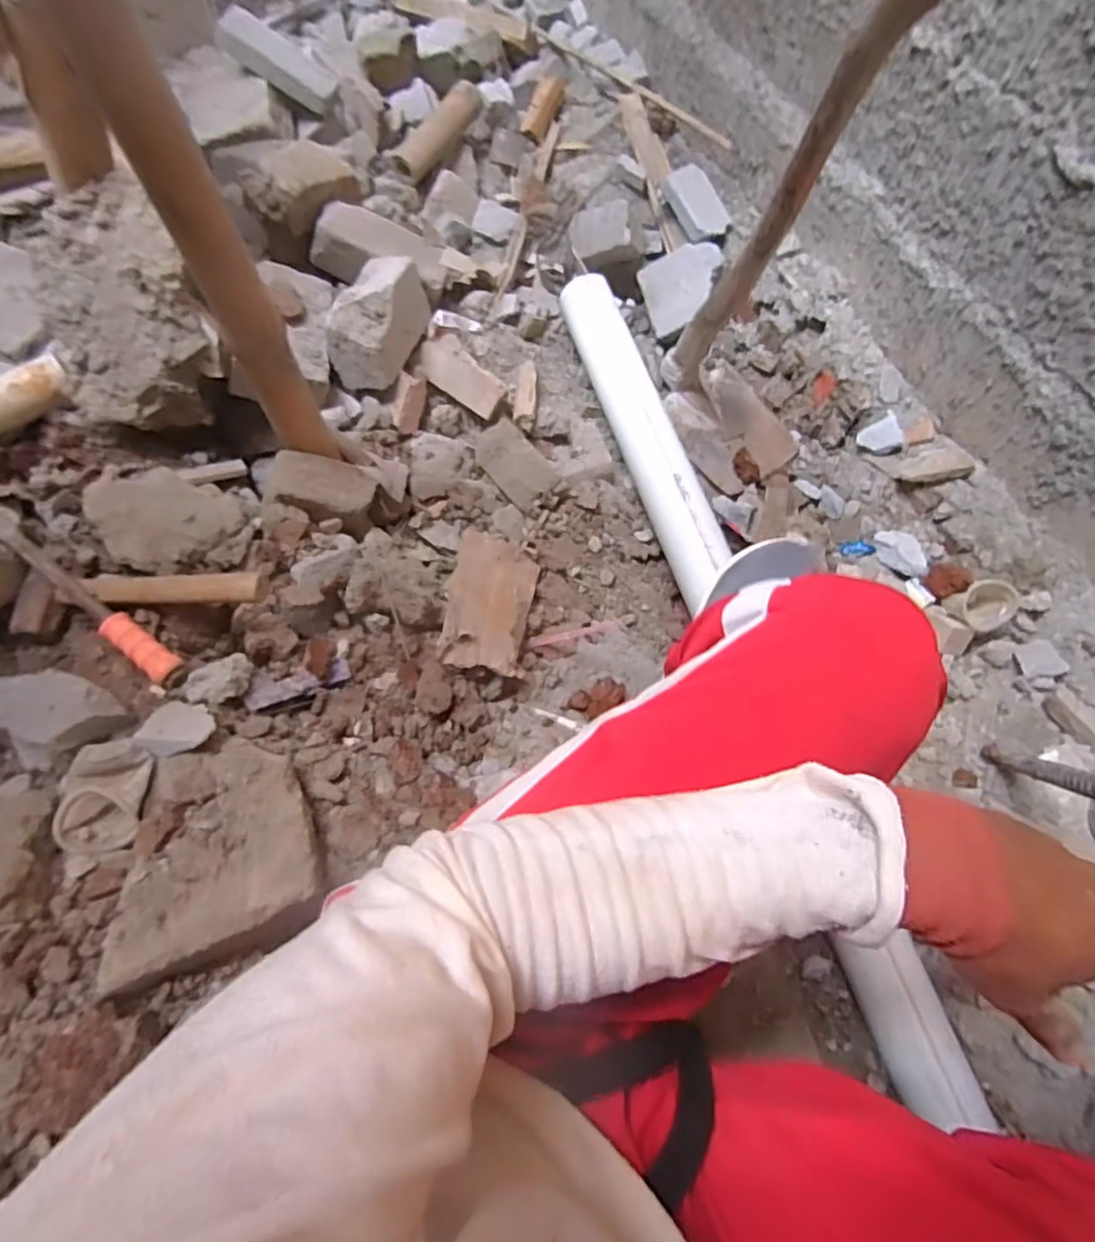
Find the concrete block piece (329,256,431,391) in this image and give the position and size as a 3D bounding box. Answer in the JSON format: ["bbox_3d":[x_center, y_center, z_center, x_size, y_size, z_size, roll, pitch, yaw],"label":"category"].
[{"bbox_3d":[-0.247,-0.444,0.953,0.094,0.099,0.205,7,67,5],"label":"concrete block piece"}]

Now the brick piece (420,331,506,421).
[{"bbox_3d":[-0.132,-0.384,1.018,0.159,0.038,0.072,43,97,12],"label":"brick piece"}]

